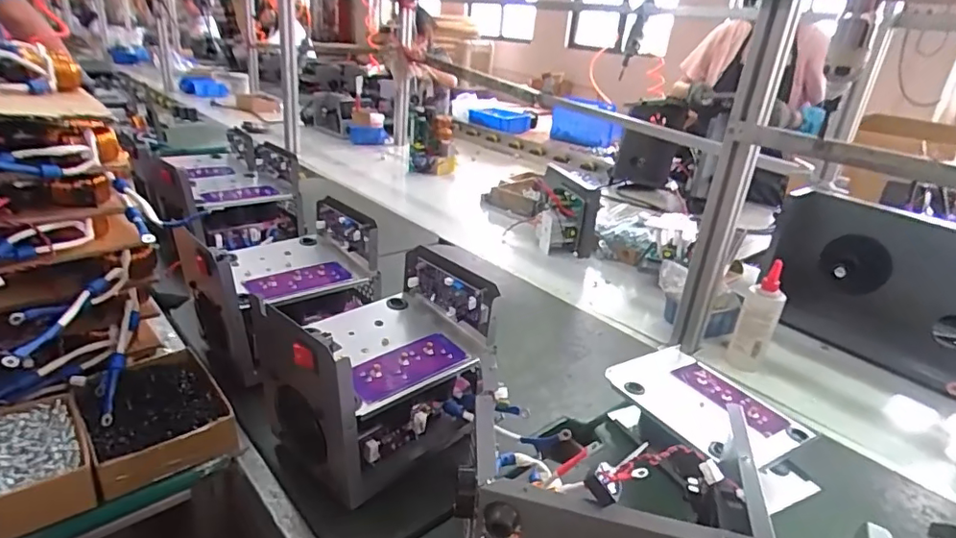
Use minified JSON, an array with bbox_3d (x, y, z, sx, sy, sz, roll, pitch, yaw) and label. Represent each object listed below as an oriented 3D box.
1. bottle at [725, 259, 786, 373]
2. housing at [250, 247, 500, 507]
[{"bbox_3d":[0.431,0.078,0.843,0.055,0.160,0.043,21,29,31],"label":"bottle"},{"bbox_3d":[-0.105,0.115,0.607,0.151,0.192,0.223,25,31,37],"label":"housing"}]

